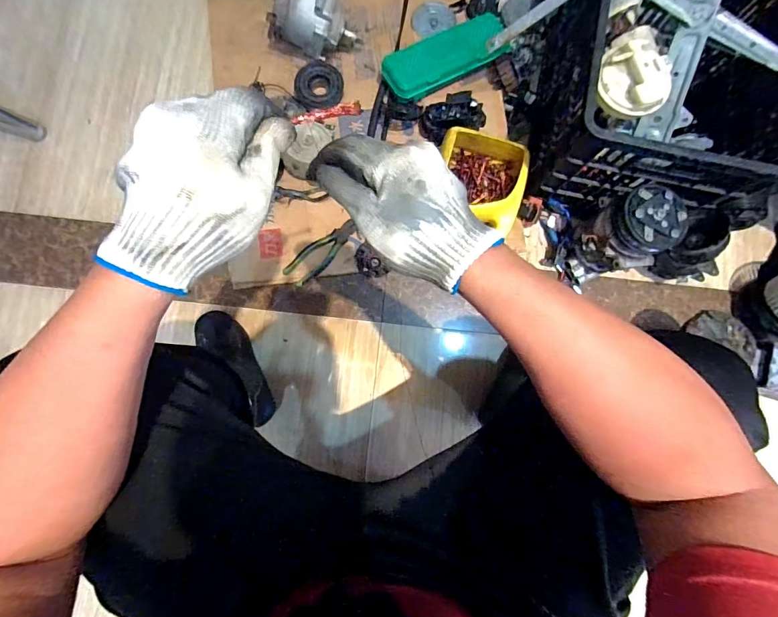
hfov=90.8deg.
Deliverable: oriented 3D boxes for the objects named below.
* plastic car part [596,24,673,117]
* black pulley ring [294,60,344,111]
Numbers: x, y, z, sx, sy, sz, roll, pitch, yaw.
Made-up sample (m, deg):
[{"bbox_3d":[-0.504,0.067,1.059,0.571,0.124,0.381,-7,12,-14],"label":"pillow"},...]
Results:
[{"bbox_3d":[0.378,-0.362,0.601,0.108,0.036,0.119,-15,83,-4],"label":"plastic car part"},{"bbox_3d":[-0.153,-0.483,0.837,0.101,0.030,0.114,-8,83,-3],"label":"black pulley ring"}]

